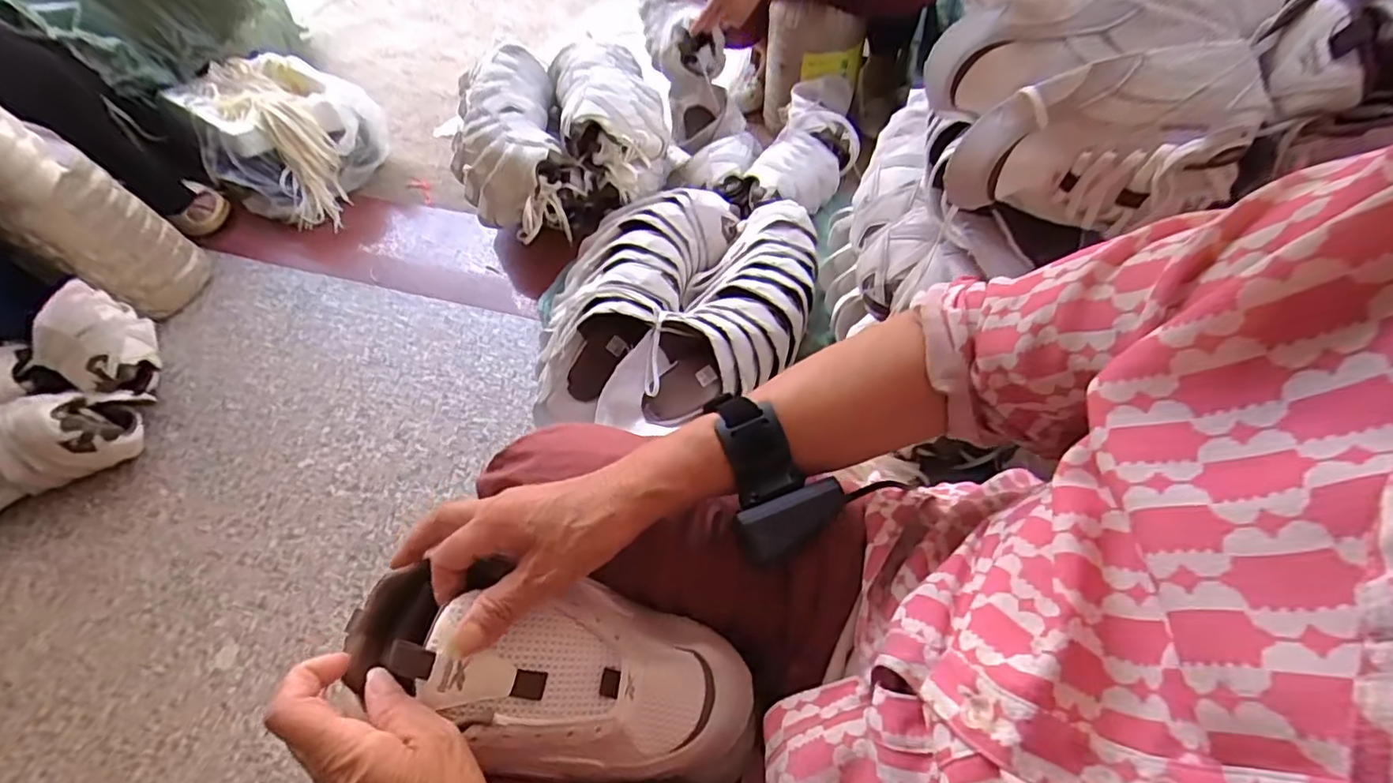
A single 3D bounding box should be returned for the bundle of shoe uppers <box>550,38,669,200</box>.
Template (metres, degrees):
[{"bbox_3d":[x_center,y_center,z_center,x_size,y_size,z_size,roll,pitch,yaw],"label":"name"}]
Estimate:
[{"bbox_3d":[-0.171,-0.560,1.201,0.197,0.205,0.320,-14,59,-3],"label":"bundle of shoe uppers"}]

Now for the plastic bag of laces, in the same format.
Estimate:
[{"bbox_3d":[-0.917,-0.579,1.339,0.455,0.201,0.348,33,66,23],"label":"plastic bag of laces"}]

